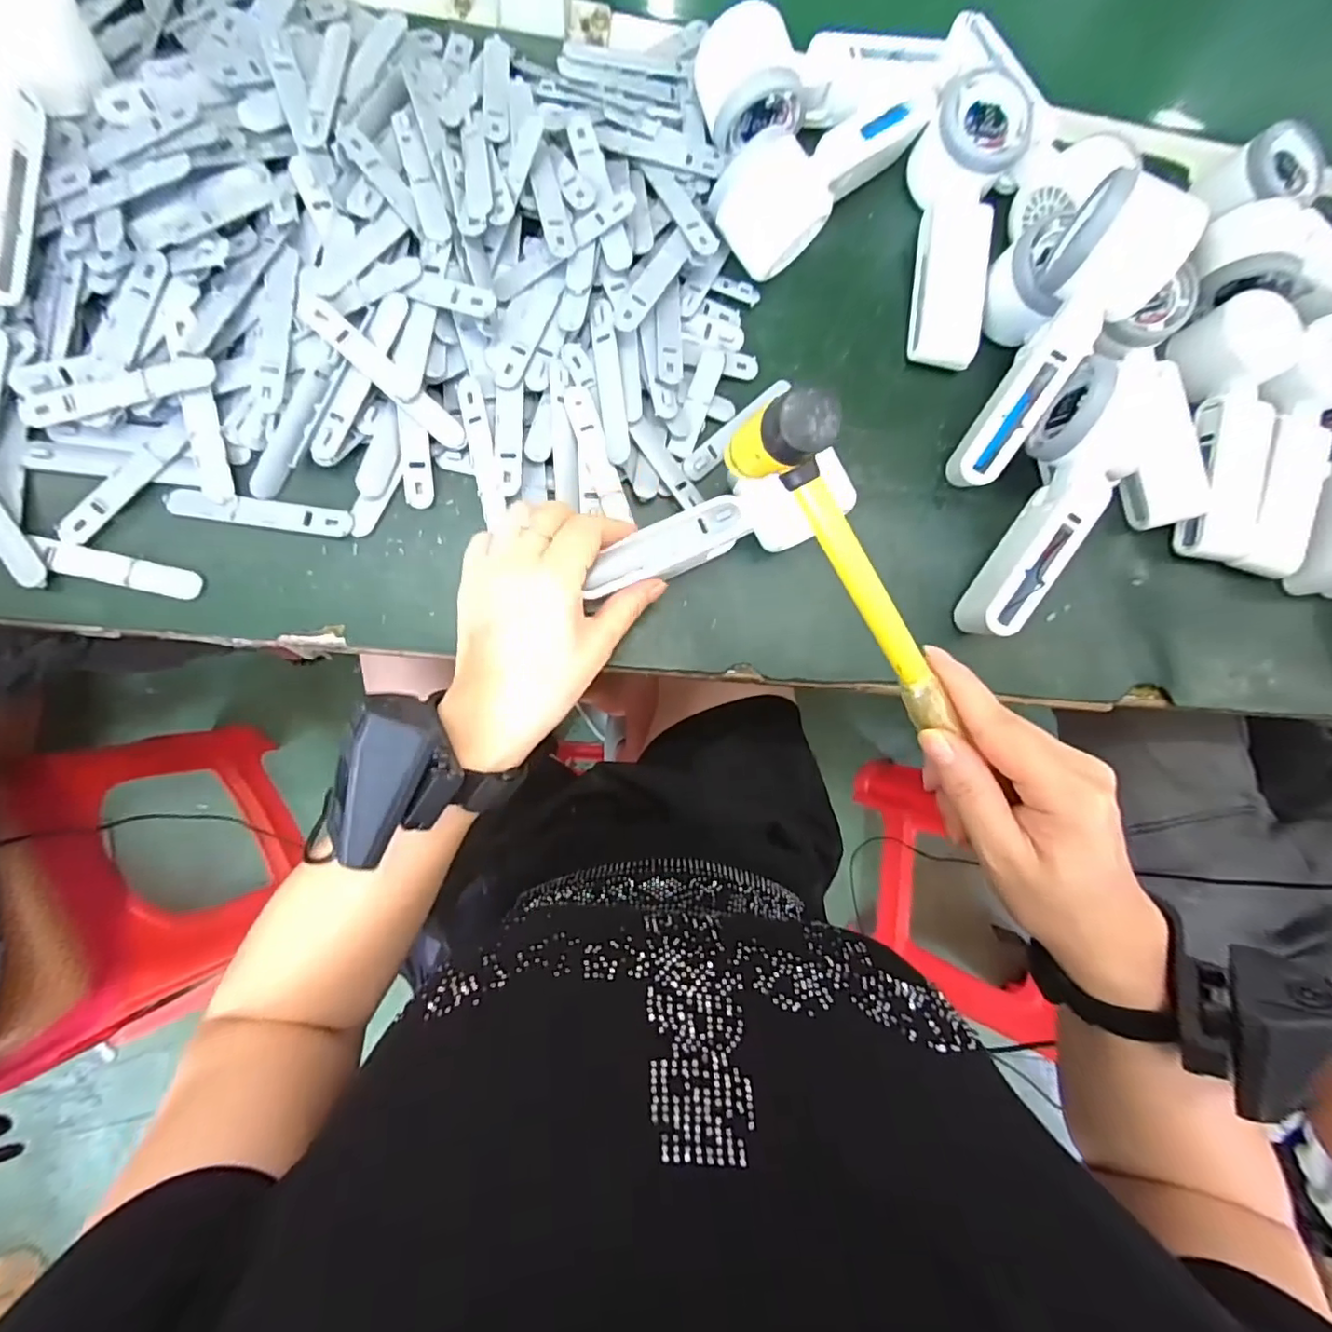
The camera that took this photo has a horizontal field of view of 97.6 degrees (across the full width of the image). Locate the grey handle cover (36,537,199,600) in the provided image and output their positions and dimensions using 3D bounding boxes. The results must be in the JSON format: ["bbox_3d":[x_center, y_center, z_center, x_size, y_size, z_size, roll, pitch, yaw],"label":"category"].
[{"bbox_3d":[-0.283,-0.050,0.301,0.077,0.004,0.016,13,80,-6],"label":"grey handle cover"}]

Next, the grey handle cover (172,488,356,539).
[{"bbox_3d":[-0.221,-0.083,0.316,0.094,0.004,0.016,7,81,-7],"label":"grey handle cover"}]

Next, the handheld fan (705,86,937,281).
[{"bbox_3d":[0.100,-0.315,0.366,0.059,0.056,0.170,42,79,-1],"label":"handheld fan"}]

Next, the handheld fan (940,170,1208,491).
[{"bbox_3d":[0.222,-0.187,0.345,0.059,0.057,0.165,26,110,-5],"label":"handheld fan"}]

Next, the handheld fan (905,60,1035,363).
[{"bbox_3d":[0.192,-0.287,0.387,0.060,0.037,0.174,5,96,-7],"label":"handheld fan"}]

